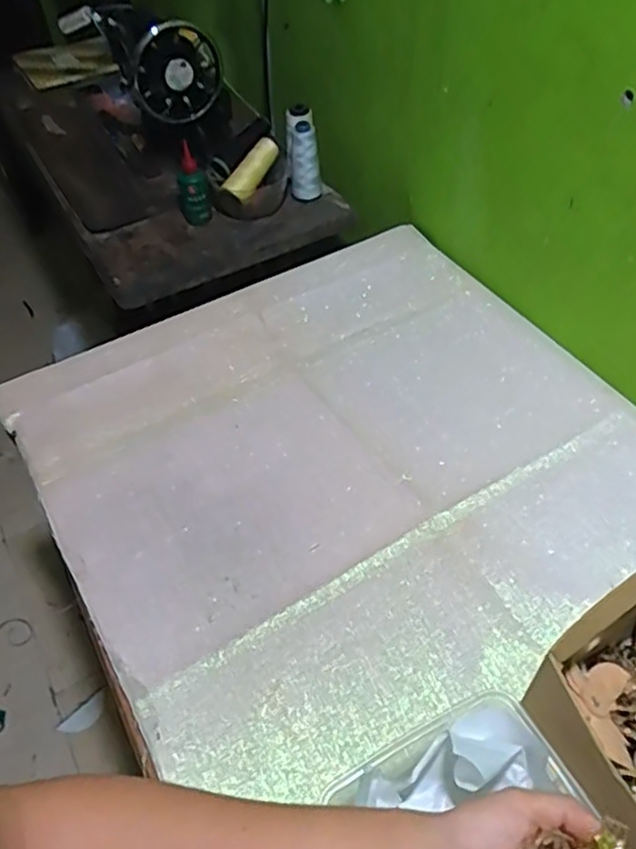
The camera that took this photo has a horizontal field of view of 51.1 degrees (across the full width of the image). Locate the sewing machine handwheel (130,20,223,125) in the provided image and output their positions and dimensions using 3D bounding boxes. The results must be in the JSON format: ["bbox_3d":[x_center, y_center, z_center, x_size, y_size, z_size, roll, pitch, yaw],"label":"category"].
[{"bbox_3d":[-0.203,-0.505,0.961,0.129,0.126,0.036,-21,52,-15],"label":"sewing machine handwheel"}]

